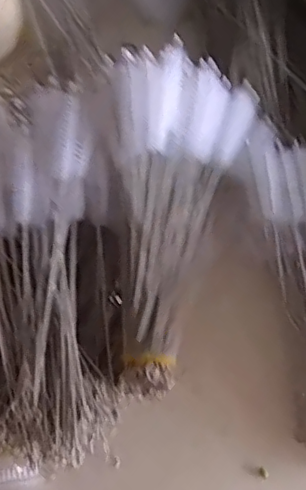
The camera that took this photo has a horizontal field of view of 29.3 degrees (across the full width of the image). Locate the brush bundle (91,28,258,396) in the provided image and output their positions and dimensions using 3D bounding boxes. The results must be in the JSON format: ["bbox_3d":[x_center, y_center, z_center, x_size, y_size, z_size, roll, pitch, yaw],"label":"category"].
[{"bbox_3d":[0.008,-0.014,0.369,0.102,0.066,0.208,7,90,1],"label":"brush bundle"}]

